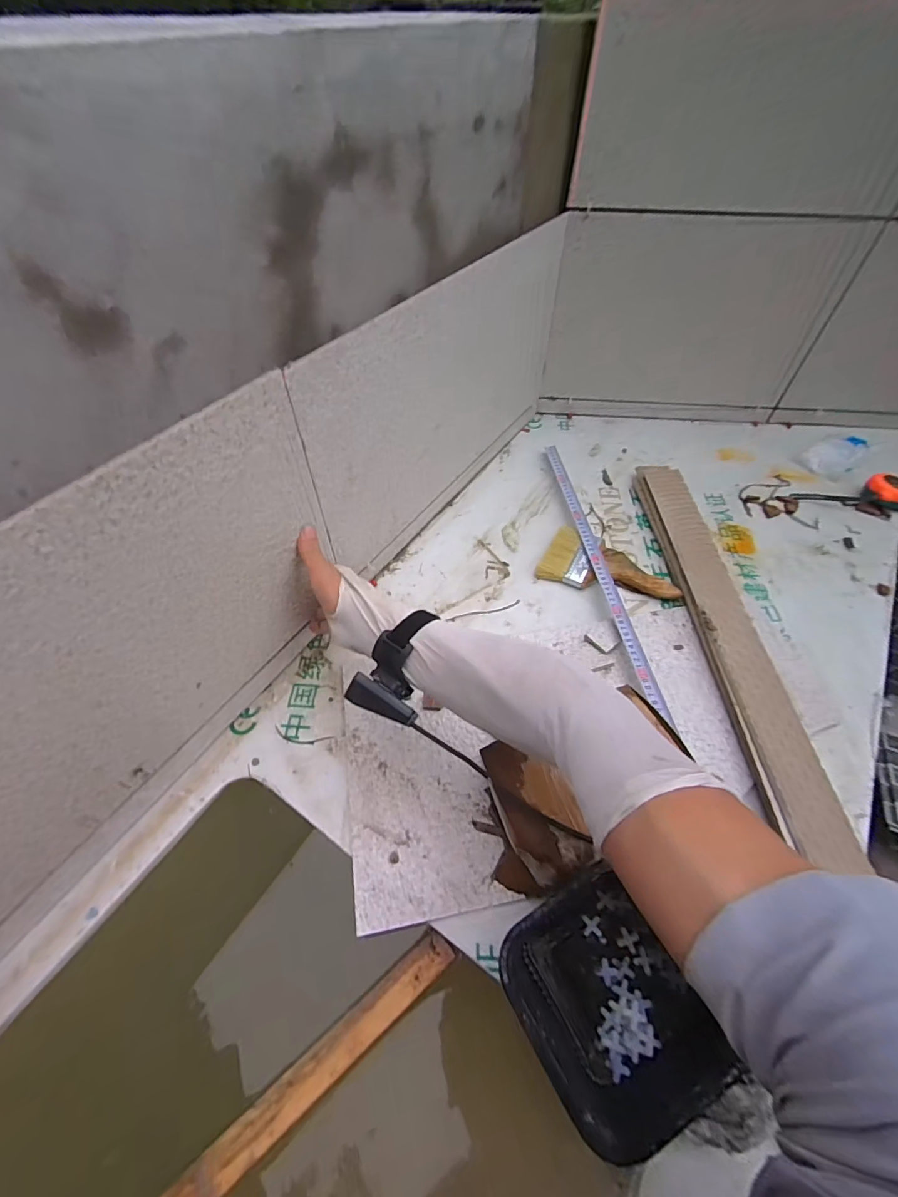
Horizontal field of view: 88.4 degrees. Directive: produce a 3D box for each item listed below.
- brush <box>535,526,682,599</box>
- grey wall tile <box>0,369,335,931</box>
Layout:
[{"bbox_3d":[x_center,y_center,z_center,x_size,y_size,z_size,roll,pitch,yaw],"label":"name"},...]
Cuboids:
[{"bbox_3d":[0.249,-0.048,0.715,0.204,0.023,0.100,22,56,16],"label":"brush"},{"bbox_3d":[-0.309,0.094,0.365,0.014,0.302,0.581,28,57,20],"label":"grey wall tile"}]

